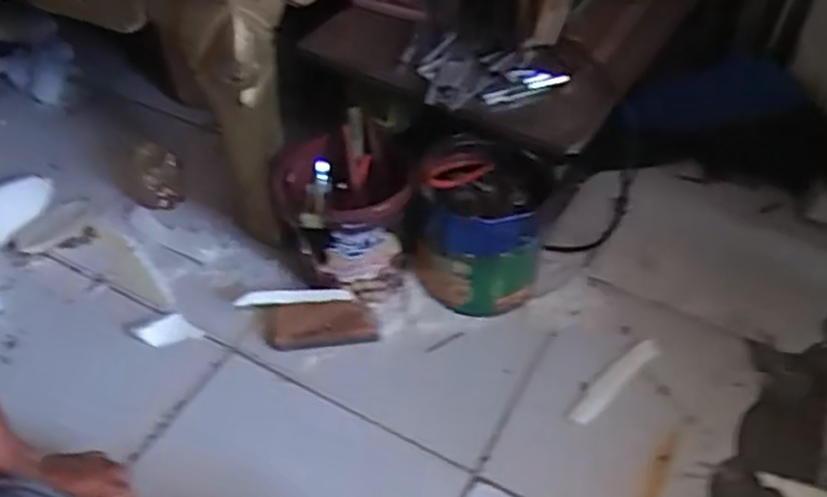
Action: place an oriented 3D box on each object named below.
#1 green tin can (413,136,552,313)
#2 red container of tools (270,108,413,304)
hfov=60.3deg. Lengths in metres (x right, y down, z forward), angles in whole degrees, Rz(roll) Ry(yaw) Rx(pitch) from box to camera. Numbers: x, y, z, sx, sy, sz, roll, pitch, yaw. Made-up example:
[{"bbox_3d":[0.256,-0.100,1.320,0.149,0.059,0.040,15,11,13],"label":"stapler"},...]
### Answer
[{"bbox_3d":[0.075,-0.020,0.813,0.145,0.151,0.134,8,47,8],"label":"green tin can"},{"bbox_3d":[-0.073,-0.041,0.813,0.143,0.158,0.143,0,47,1],"label":"red container of tools"}]

